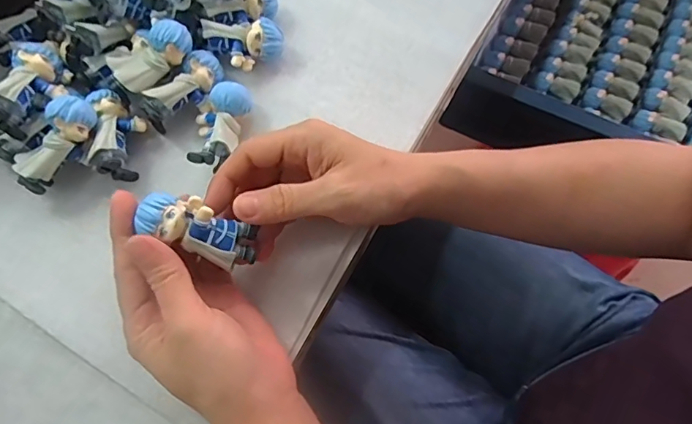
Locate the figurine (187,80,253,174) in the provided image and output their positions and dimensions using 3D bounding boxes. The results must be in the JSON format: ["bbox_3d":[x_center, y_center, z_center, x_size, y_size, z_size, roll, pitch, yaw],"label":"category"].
[{"bbox_3d":[-0.085,-0.056,0.332,0.034,0.029,0.060,14,69,6],"label":"figurine"}]

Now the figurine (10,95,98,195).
[{"bbox_3d":[-0.183,-0.045,0.313,0.030,0.027,0.062,37,91,14],"label":"figurine"}]

